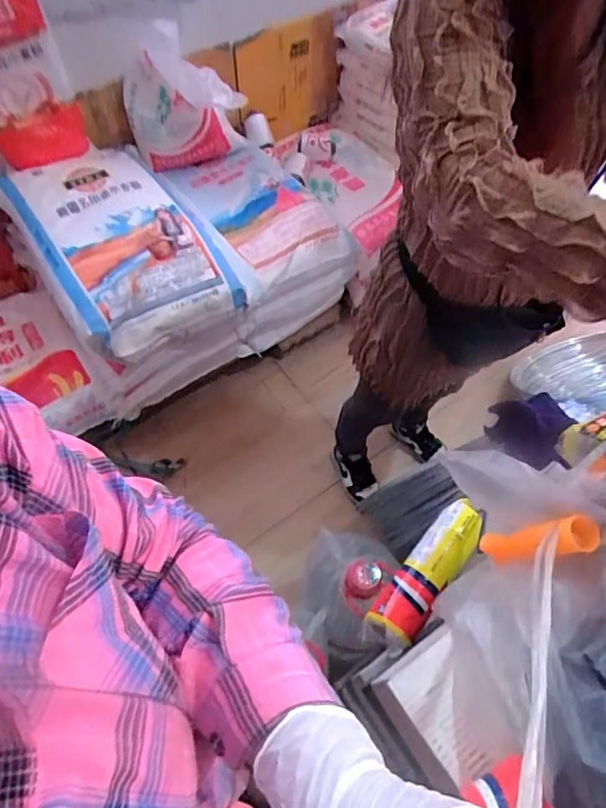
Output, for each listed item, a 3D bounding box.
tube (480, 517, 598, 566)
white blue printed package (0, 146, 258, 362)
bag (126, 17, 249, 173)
[{"bbox_3d":[0.242,0.143,0.536,0.033,0.141,0.034,-7,71,-25],"label":"tube"},{"bbox_3d":[-0.501,-0.474,1.450,0.470,0.169,0.719,-31,64,-18],"label":"white blue printed package"},{"bbox_3d":[-0.359,-0.912,1.585,0.348,0.380,0.151,-14,60,-10],"label":"bag"}]

